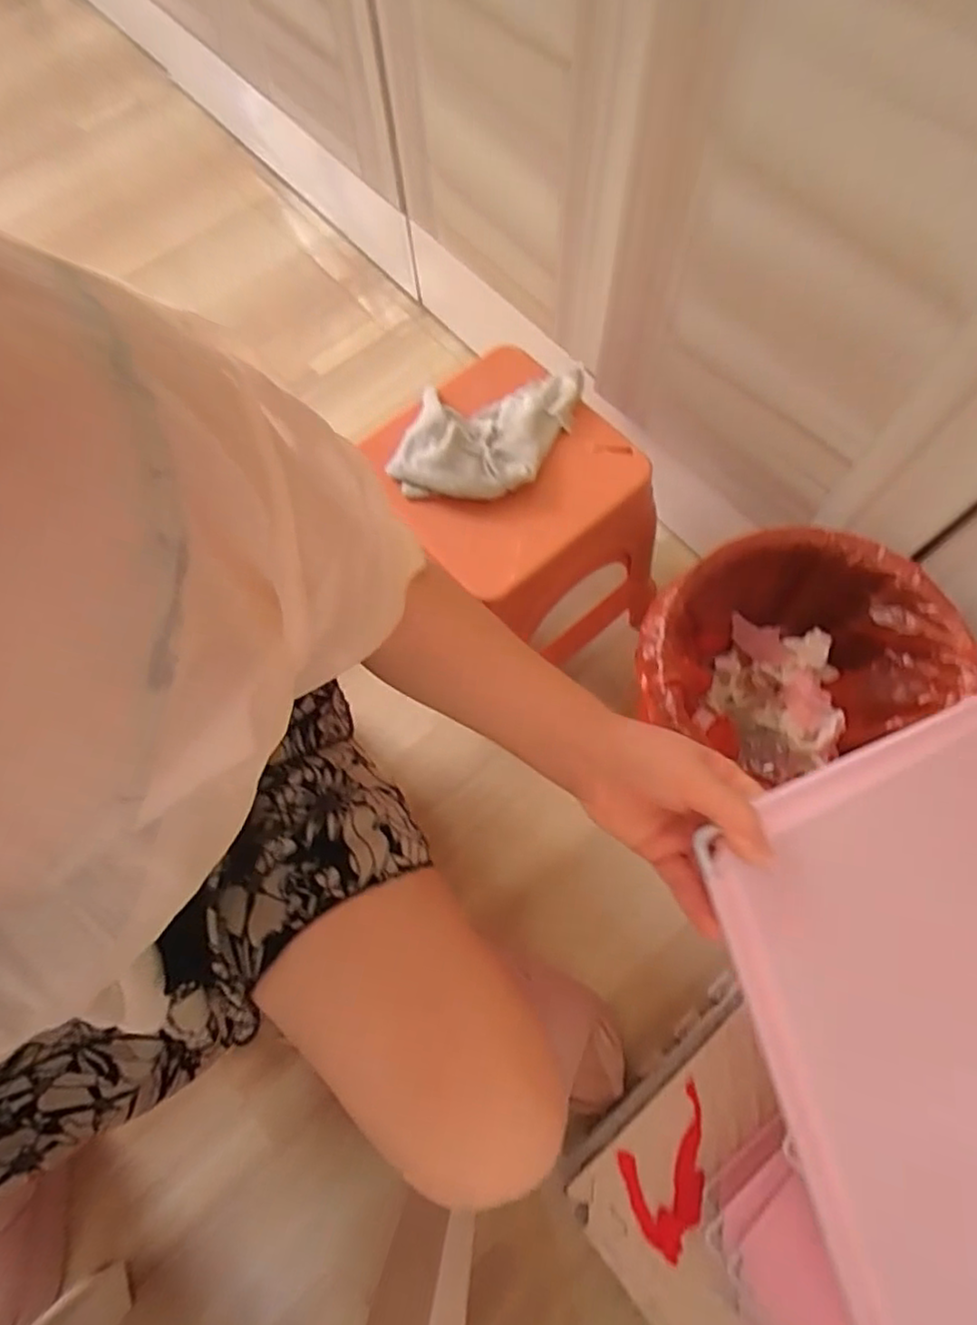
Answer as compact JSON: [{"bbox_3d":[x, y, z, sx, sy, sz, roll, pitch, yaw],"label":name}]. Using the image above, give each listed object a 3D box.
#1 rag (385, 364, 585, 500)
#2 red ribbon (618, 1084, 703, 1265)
[{"bbox_3d":[-0.001,-0.214,0.597,0.150,0.040,0.146,10,71,6],"label":"rag"},{"bbox_3d":[0.170,0.455,0.580,0.110,0.013,0.082,-37,73,-10],"label":"red ribbon"}]

